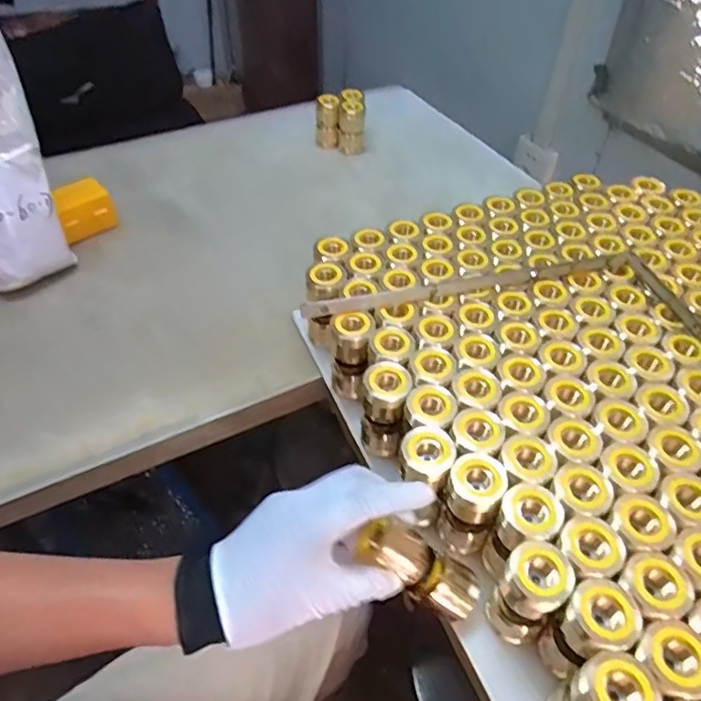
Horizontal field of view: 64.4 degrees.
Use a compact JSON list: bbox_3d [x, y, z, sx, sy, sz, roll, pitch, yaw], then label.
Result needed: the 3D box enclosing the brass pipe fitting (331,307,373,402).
[{"bbox_3d":[0.001,0.008,0.536,0.035,0.093,0.037,3,46,1],"label":"brass pipe fitting"}]

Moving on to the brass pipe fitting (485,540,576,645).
[{"bbox_3d":[0.122,0.173,0.389,0.033,0.101,0.038,-26,52,-24],"label":"brass pipe fitting"}]

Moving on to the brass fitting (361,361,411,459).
[{"bbox_3d":[0.030,0.054,0.494,0.037,0.089,0.039,6,47,5],"label":"brass fitting"}]

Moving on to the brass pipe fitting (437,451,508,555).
[{"bbox_3d":[0.093,0.123,0.437,0.038,0.099,0.038,1,46,-1],"label":"brass pipe fitting"}]

